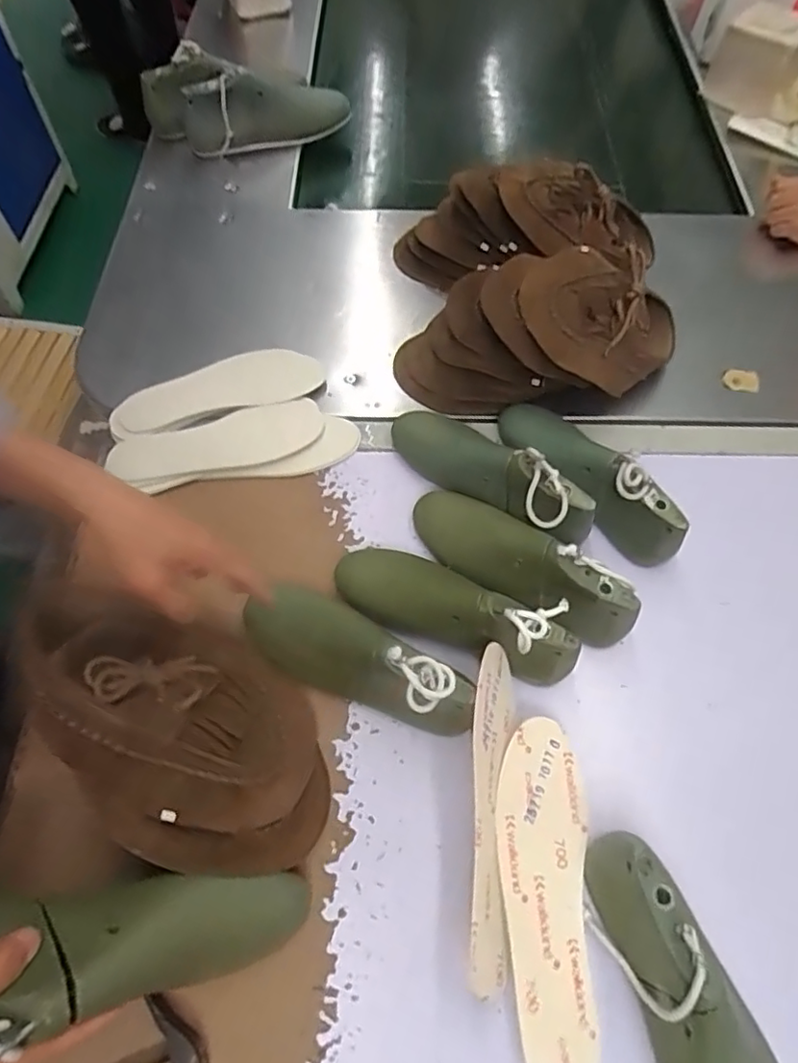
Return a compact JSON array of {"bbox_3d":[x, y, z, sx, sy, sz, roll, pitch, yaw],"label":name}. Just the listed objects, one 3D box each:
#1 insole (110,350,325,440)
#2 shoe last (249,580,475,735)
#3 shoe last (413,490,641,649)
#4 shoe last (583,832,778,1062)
[{"bbox_3d":[-0.217,-0.173,0.731,0.249,0.013,0.087,-15,68,-15],"label":"insole"},{"bbox_3d":[-0.031,0.112,0.548,0.218,0.090,0.075,18,64,9],"label":"shoe last"},{"bbox_3d":[0.115,0.028,0.601,0.246,0.076,0.075,37,68,18],"label":"shoe last"},{"bbox_3d":[0.210,0.354,0.422,0.072,0.095,0.261,-22,64,-11],"label":"shoe last"}]

